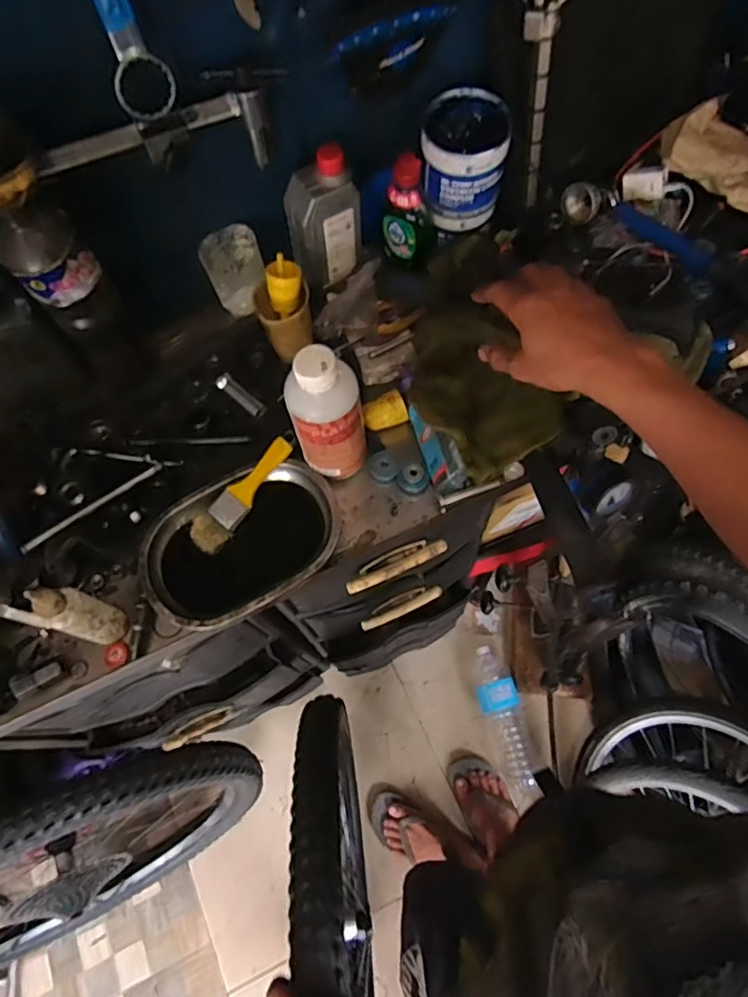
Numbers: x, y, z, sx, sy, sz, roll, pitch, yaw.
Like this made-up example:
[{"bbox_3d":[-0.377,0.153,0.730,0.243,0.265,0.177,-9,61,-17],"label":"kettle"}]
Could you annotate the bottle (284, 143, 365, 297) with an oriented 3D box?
[{"bbox_3d":[-0.059,-0.339,0.701,0.087,0.161,0.049,-20,68,-5],"label":"bottle"}]

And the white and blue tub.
[{"bbox_3d":[0.108,-0.403,0.691,0.097,0.123,0.096,-1,68,3],"label":"white and blue tub"}]

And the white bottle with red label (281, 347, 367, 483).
[{"bbox_3d":[-0.049,-0.084,0.590,0.074,0.167,0.067,-8,68,0],"label":"white bottle with red label"}]

